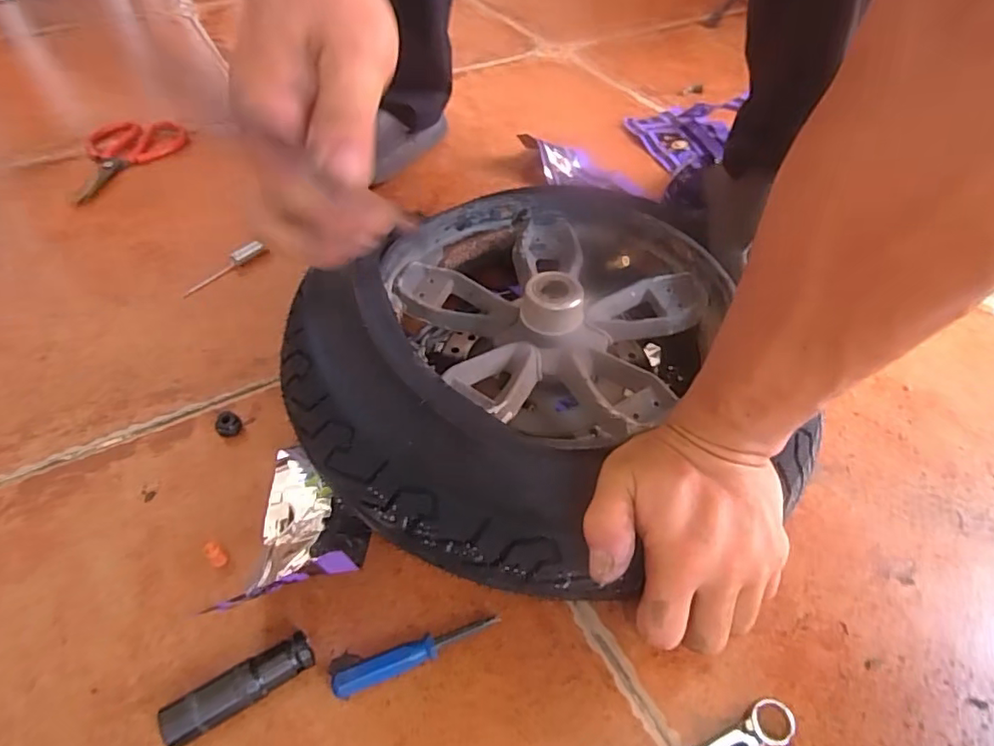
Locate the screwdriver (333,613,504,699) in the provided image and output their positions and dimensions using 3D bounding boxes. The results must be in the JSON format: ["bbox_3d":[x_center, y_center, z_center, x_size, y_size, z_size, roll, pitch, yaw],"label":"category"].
[{"bbox_3d":[-0.044,0.158,0.327,0.094,0.013,0.014,-17,51,-15],"label":"screwdriver"}]

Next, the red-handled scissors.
[{"bbox_3d":[-0.449,-0.262,0.711,0.111,0.013,0.187,-6,49,-6],"label":"red-handled scissors"}]

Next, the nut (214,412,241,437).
[{"bbox_3d":[-0.203,0.040,0.439,0.017,0.016,0.016,0,49,0],"label":"nut"}]

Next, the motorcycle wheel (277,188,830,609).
[{"bbox_3d":[0.023,-0.009,0.421,0.316,0.098,0.318,0,49,0],"label":"motorcycle wheel"}]

